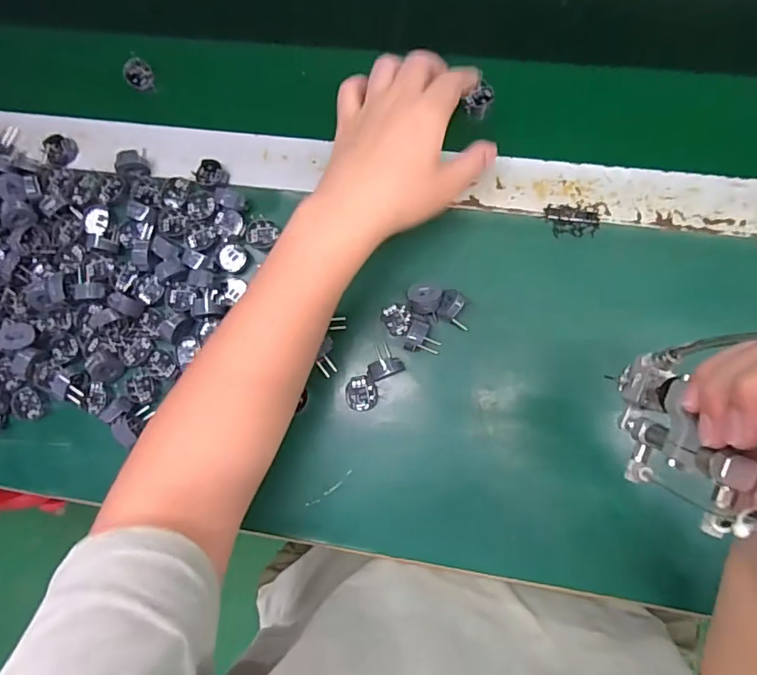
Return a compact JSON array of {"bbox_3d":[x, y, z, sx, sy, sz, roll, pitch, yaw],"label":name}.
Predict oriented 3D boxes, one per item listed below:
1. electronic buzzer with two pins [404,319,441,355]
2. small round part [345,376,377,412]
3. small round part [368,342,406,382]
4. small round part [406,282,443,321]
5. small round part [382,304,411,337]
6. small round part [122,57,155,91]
[{"bbox_3d":[0.038,0.001,0.425,0.029,0.023,0.026,15,89,4],"label":"electronic buzzer with two pins"},{"bbox_3d":[-0.015,0.048,0.430,0.024,0.011,0.028,-36,86,1],"label":"small round part"},{"bbox_3d":[0.004,0.019,0.426,0.029,0.020,0.027,-19,87,2],"label":"small round part"},{"bbox_3d":[0.038,-0.032,0.427,0.027,0.019,0.029,0,88,3],"label":"small round part"},{"bbox_3d":[0.016,-0.016,0.431,0.022,0.007,0.026,-34,86,1],"label":"small round part"},{"bbox_3d":[-0.231,-0.254,0.492,0.025,0.014,0.029,-41,81,0],"label":"small round part"}]

